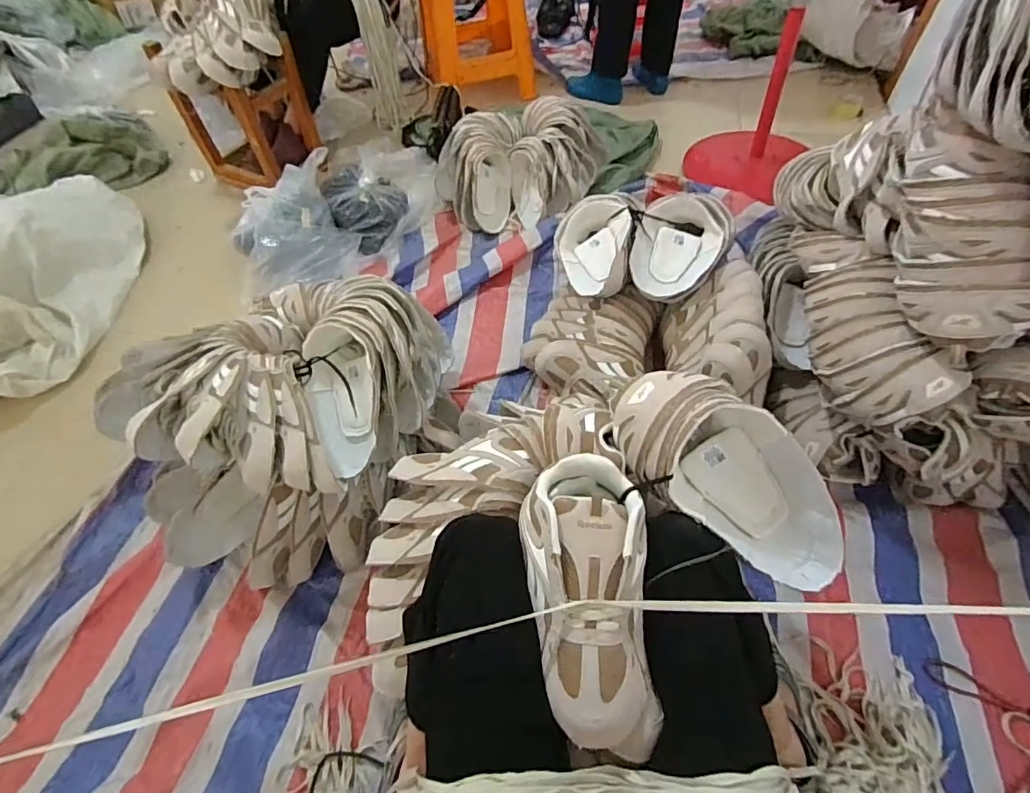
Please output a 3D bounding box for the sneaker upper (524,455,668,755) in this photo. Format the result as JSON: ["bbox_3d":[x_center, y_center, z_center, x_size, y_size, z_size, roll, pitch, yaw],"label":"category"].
[{"bbox_3d":[0.075,0.193,0.491,0.121,0.070,0.268,-4,67,0],"label":"sneaker upper"}]

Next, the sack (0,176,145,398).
[{"bbox_3d":[-1.265,-0.318,1.220,0.448,0.201,0.679,-7,54,-1],"label":"sack"}]

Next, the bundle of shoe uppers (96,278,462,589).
[{"bbox_3d":[-0.385,0.024,0.875,0.513,0.252,0.487,-7,54,-1],"label":"bundle of shoe uppers"}]

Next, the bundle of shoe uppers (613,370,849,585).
[{"bbox_3d":[0.255,0.092,0.584,0.304,0.105,0.148,38,61,-3],"label":"bundle of shoe uppers"}]

